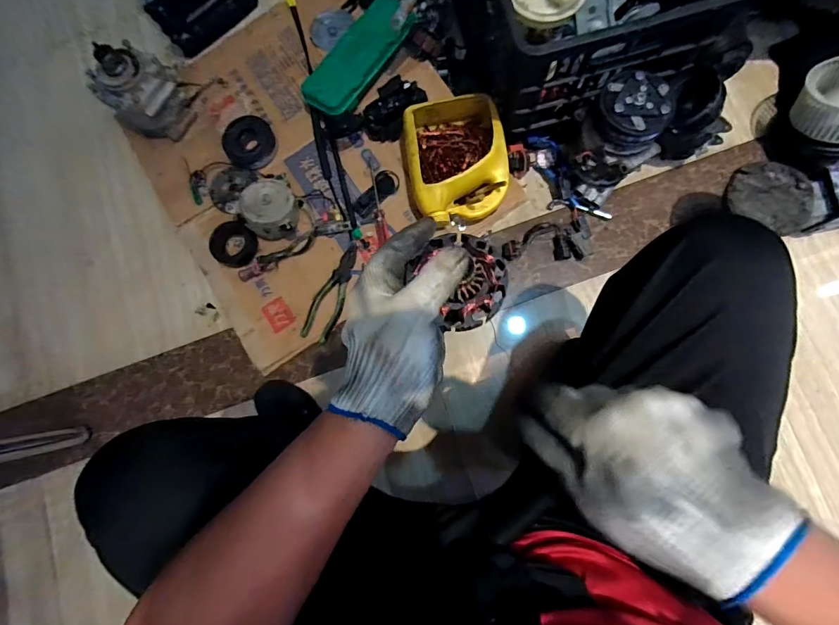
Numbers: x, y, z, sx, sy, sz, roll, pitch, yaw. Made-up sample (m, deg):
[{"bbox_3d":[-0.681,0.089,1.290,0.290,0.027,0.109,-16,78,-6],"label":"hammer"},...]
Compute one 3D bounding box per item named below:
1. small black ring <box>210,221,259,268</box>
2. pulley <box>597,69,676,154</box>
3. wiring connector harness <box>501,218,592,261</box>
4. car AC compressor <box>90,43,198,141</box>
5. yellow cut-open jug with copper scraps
[{"bbox_3d":[-0.377,-0.138,0.846,0.094,0.019,0.087,-1,81,5],"label":"small black ring"},{"bbox_3d":[0.333,-0.314,0.655,0.107,0.060,0.101,-1,81,5],"label":"pulley"},{"bbox_3d":[0.243,-0.140,0.799,0.167,0.028,0.079,0,81,5],"label":"wiring connector harness"},{"bbox_3d":[-0.577,-0.455,0.862,0.132,0.177,0.145,-1,81,5],"label":"car AC compressor"},{"bbox_3d":[0.071,-0.285,0.799,0.178,0.098,0.225,-8,80,4],"label":"yellow cut-open jug with copper scraps"}]

